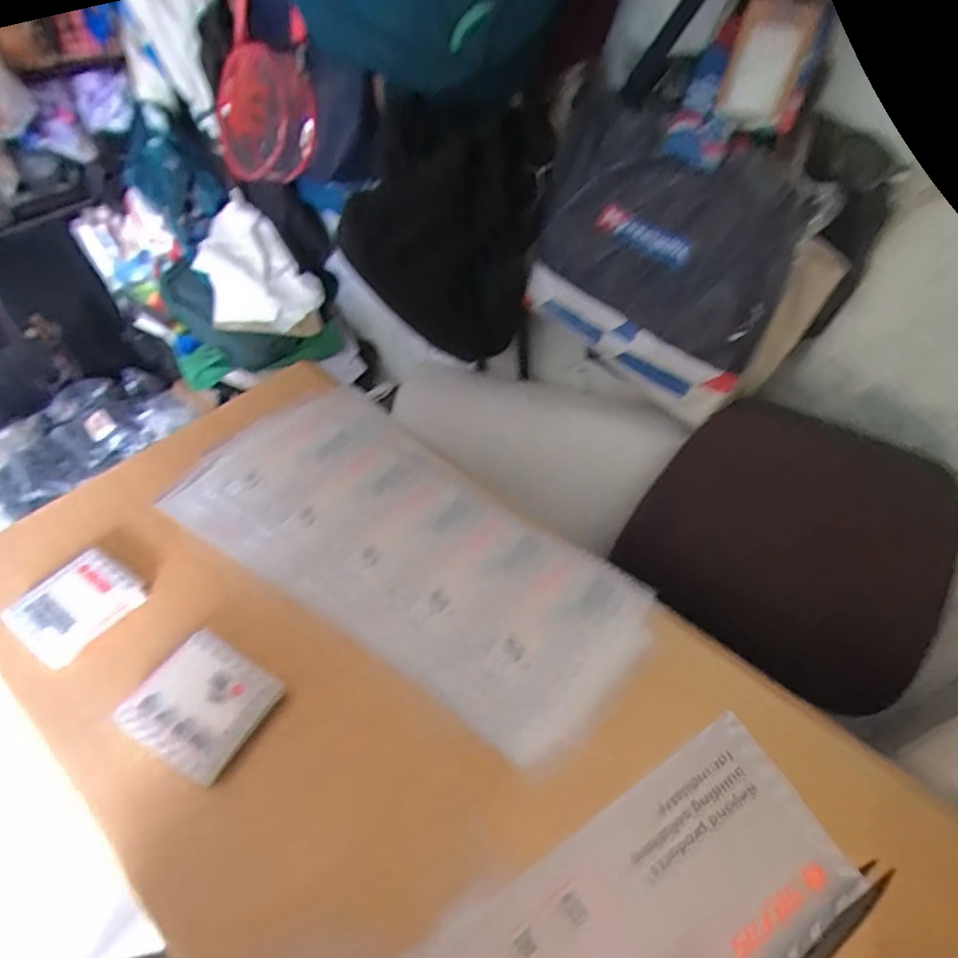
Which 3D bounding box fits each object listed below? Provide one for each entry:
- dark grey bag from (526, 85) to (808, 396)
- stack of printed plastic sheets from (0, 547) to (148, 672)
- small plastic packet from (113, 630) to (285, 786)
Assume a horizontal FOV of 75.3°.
[{"bbox_3d":[0.214,-0.285,0.807,0.088,0.286,0.361,-26,56,-23],"label":"dark grey bag"},{"bbox_3d":[-0.479,0.150,0.739,0.097,0.033,0.126,34,56,23],"label":"stack of printed plastic sheets"},{"bbox_3d":[-0.299,0.241,0.667,0.131,0.029,0.122,26,53,18],"label":"small plastic packet"}]

